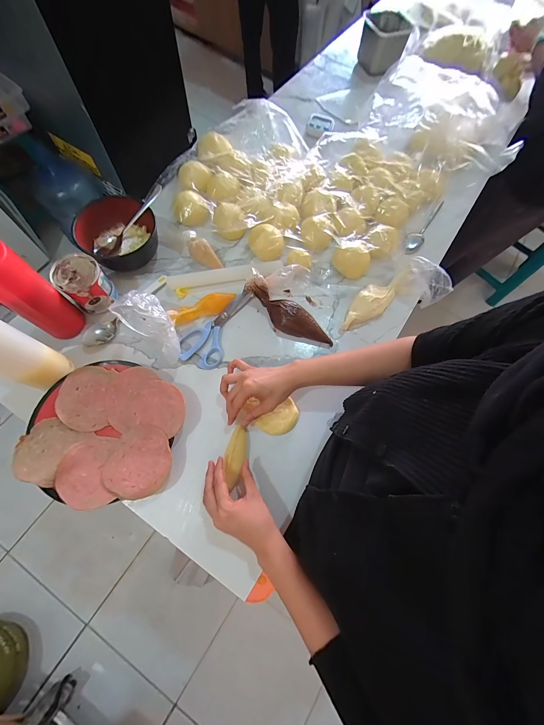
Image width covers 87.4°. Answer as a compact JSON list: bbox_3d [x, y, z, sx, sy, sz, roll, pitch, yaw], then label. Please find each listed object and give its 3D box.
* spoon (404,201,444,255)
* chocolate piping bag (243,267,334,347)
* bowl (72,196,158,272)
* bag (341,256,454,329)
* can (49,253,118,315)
[{"bbox_3d":[0.342,-0.302,0.647,0.037,0.027,0.162,34,73,9],"label":"spoon"},{"bbox_3d":[0.026,-0.091,0.530,0.192,0.045,0.051,38,74,10],"label":"chocolate piping bag"},{"bbox_3d":[-0.288,-0.249,0.555,0.135,0.057,0.116,-27,74,-11],"label":"bowl"},{"bbox_3d":[0.222,-0.143,0.551,0.202,0.072,0.100,-15,72,-8],"label":"bag"},{"bbox_3d":[-0.322,-0.133,0.497,0.069,0.082,0.075,1,71,-2],"label":"can"}]

